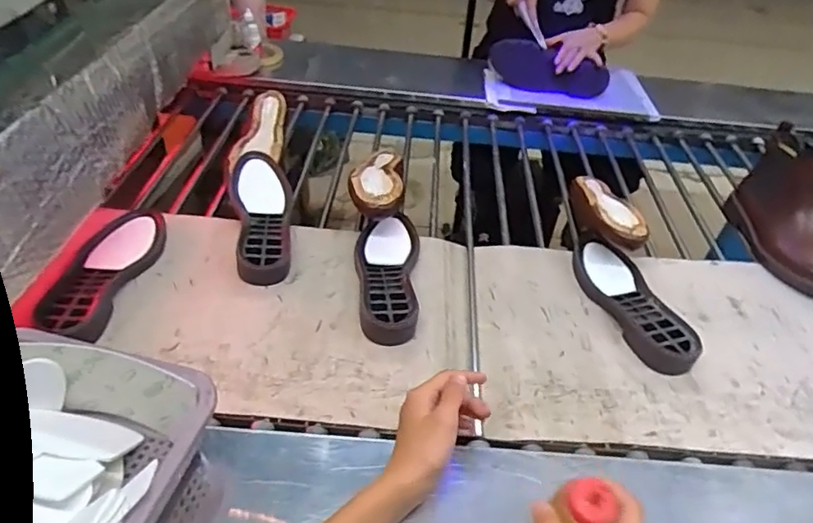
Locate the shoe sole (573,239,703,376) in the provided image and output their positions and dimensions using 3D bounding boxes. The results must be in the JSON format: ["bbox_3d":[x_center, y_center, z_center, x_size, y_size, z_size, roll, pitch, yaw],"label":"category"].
[{"bbox_3d":[0.313,0.053,0.791,0.091,0.032,0.247,-7,43,-15],"label":"shoe sole"}]

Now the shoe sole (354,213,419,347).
[{"bbox_3d":[-0.027,0.016,0.792,0.086,0.034,0.241,3,41,-4],"label":"shoe sole"}]

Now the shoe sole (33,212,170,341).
[{"bbox_3d":[-0.390,0.012,0.740,0.081,0.035,0.237,9,41,3],"label":"shoe sole"}]

